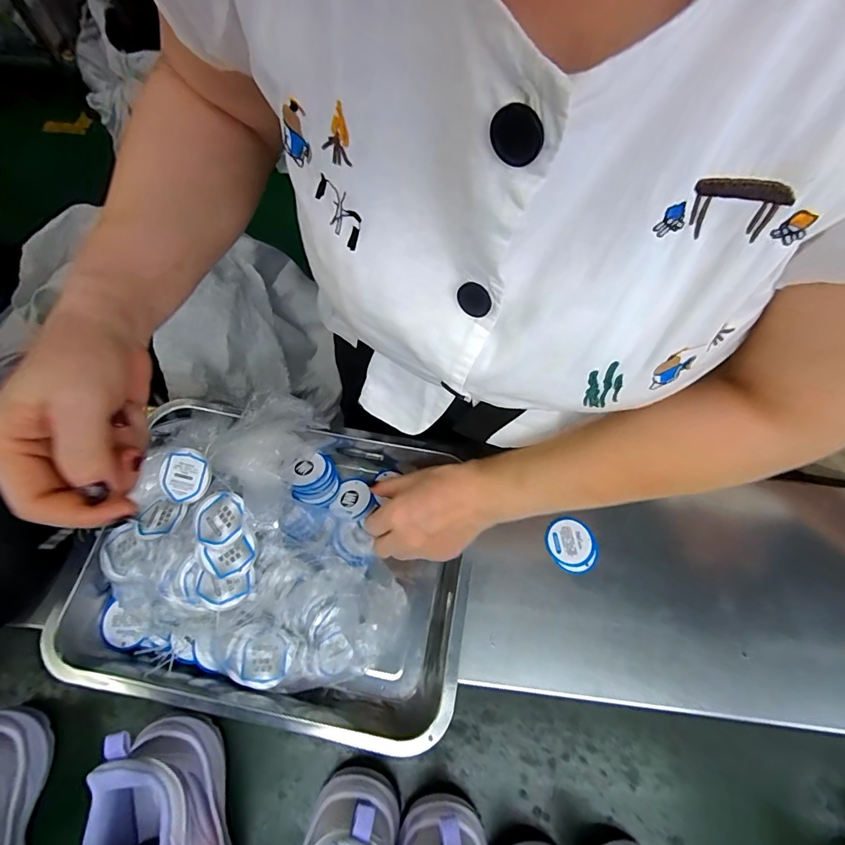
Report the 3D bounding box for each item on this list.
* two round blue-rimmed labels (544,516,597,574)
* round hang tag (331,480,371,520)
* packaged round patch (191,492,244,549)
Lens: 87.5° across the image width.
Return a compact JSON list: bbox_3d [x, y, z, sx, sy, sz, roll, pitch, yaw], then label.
[{"bbox_3d":[0.153,0.124,0.451,0.054,0.004,0.051,1,67,-2],"label":"two round blue-rimmed labels"},{"bbox_3d":[-0.072,0.078,0.452,0.038,0.004,0.045,12,52,17],"label":"round hang tag"},{"bbox_3d":[-0.178,0.085,0.384,0.045,0.011,0.046,1,67,-2],"label":"packaged round patch"}]

